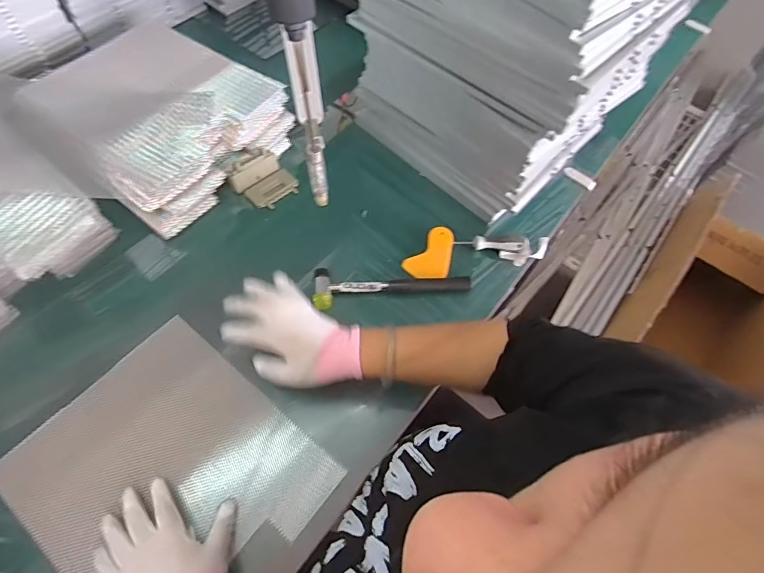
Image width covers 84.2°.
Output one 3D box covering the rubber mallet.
[{"bbox_3d":[0.016,0.002,0.656,0.237,0.034,0.057,-3,61,-6],"label":"rubber mallet"}]

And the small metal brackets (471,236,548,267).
[{"bbox_3d":[0.218,-0.058,0.703,0.126,0.030,0.046,-3,61,-6],"label":"small metal brackets"}]

